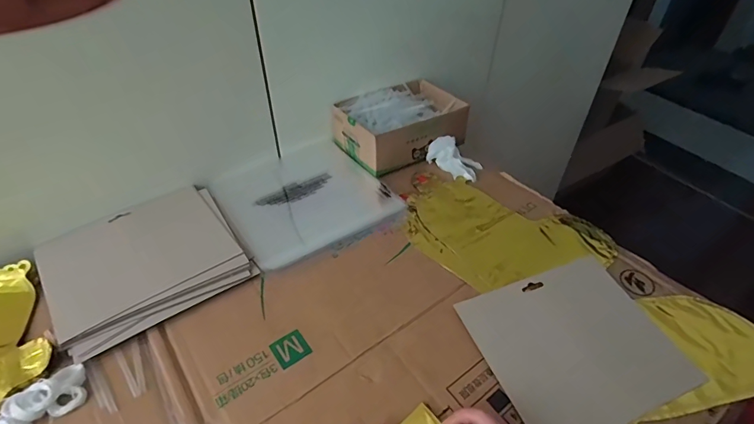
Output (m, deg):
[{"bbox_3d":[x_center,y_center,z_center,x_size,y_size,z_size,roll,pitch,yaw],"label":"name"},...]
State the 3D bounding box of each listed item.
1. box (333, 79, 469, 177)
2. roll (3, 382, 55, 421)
[{"bbox_3d":[0.039,-0.142,0.677,0.179,0.075,0.139,-27,49,-27],"label":"box"},{"bbox_3d":[-0.302,0.166,0.368,0.029,0.016,0.033,16,45,16],"label":"roll"}]

